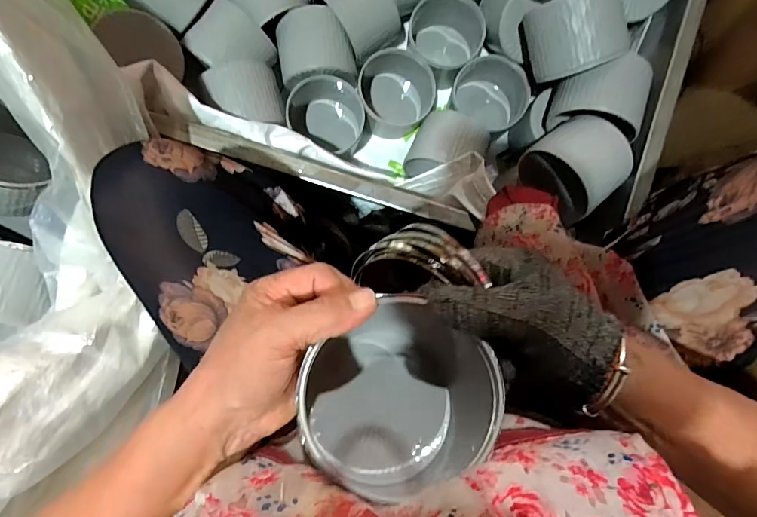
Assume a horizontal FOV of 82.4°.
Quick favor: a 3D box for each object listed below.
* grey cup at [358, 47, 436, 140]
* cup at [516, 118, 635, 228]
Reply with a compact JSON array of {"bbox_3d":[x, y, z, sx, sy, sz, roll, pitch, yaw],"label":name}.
[{"bbox_3d":[0.024,-0.244,0.643,0.105,0.098,0.094,8,89,-2],"label":"grey cup"},{"bbox_3d":[0.242,-0.112,0.527,0.096,0.100,0.104,-36,91,-2],"label":"cup"}]

